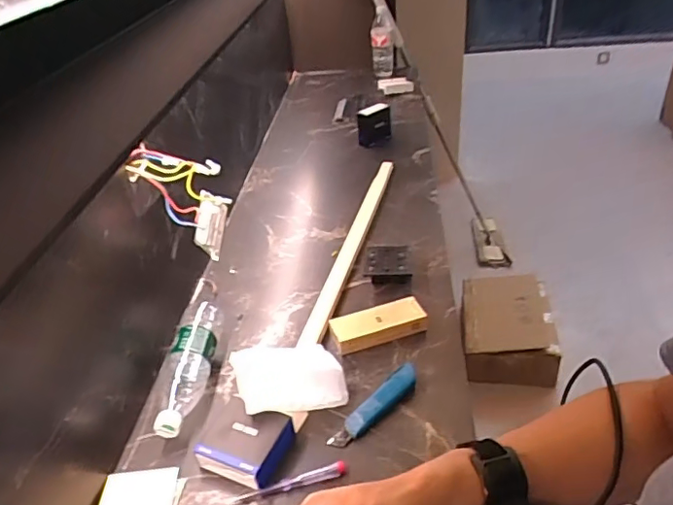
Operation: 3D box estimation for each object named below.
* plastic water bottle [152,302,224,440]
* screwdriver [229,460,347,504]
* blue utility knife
[{"bbox_3d":[-0.214,0.156,0.810,0.061,0.063,0.262,-3,35,2],"label":"plastic water bottle"},{"bbox_3d":[-0.057,0.278,0.654,0.141,0.015,0.018,-14,36,-12],"label":"screwdriver"},{"bbox_3d":[0.056,0.204,0.736,0.036,0.027,0.161,25,45,36],"label":"blue utility knife"}]

